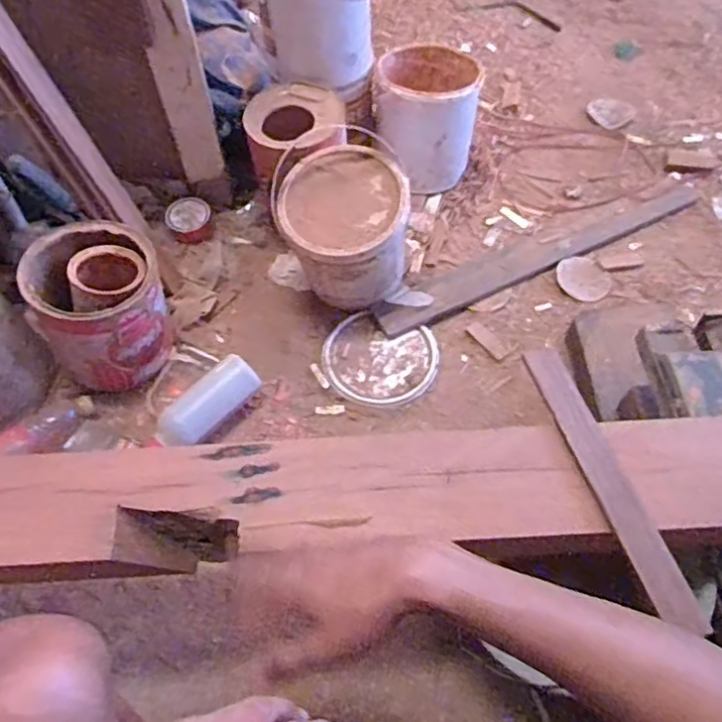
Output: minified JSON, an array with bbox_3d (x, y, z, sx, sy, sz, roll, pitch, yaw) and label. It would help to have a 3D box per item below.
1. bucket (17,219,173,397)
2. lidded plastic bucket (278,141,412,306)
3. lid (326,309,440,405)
[{"bbox_3d":[-0.376,-0.077,0.914,0.180,0.203,0.165,-1,59,1],"label":"bucket"},{"bbox_3d":[-0.021,-0.185,0.957,0.177,0.202,0.180,-1,59,1],"label":"lidded plastic bucket"},{"bbox_3d":[0.028,-0.001,0.974,0.173,0.018,0.148,16,60,11],"label":"lid"}]

